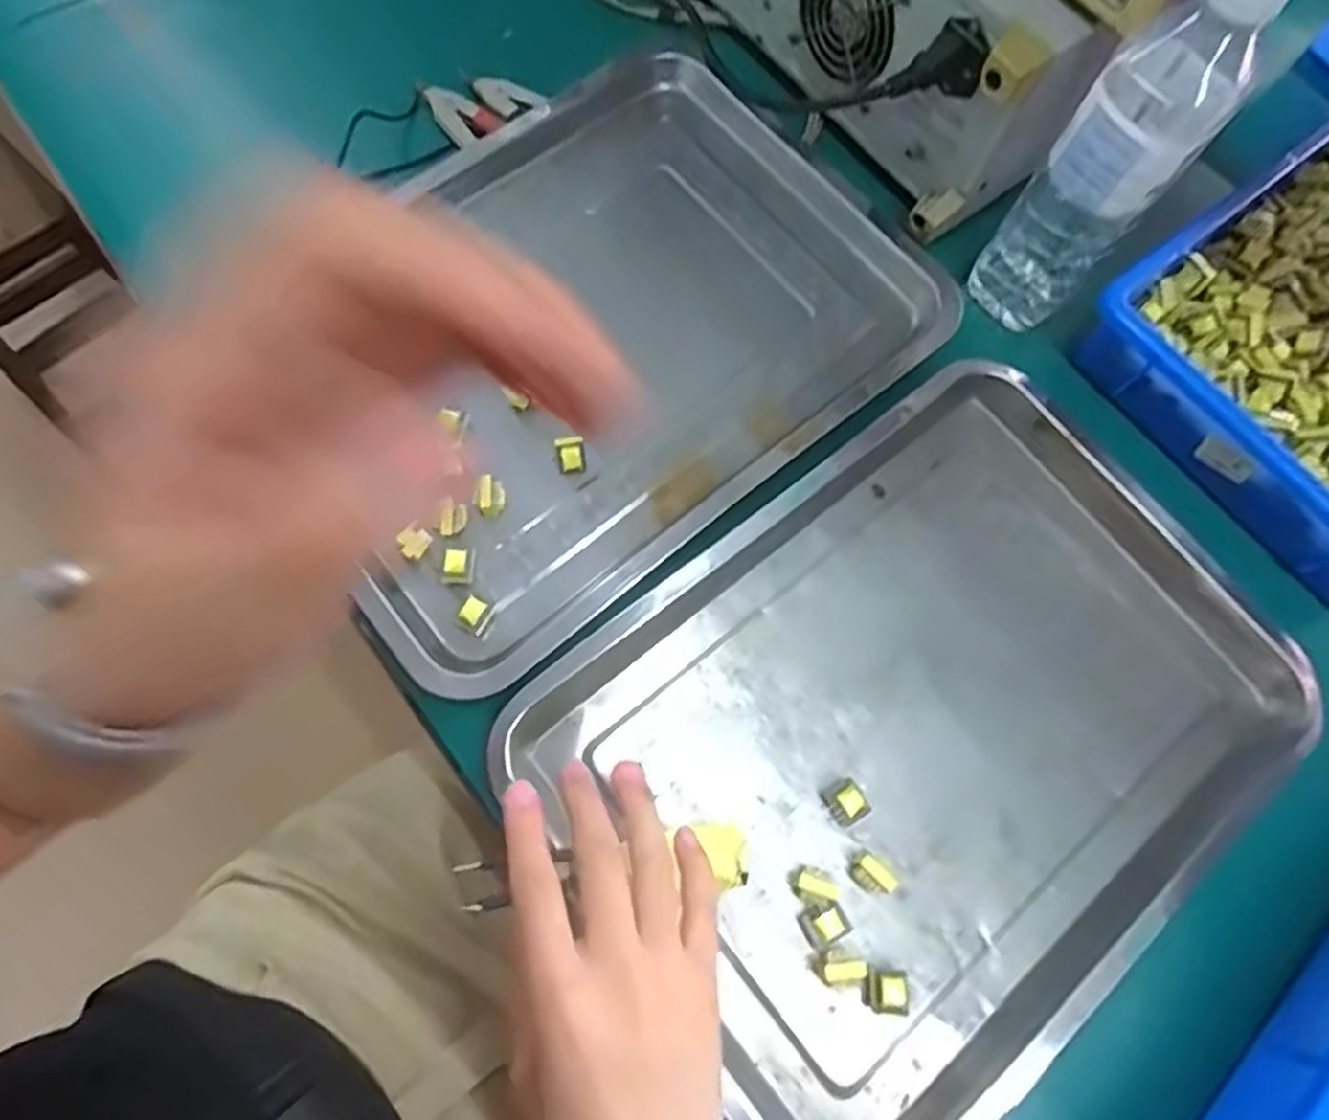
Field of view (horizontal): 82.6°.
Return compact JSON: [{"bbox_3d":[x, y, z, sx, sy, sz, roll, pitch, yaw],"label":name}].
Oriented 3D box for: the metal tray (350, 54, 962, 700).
[{"bbox_3d":[-0.047,-0.138,0.457,0.381,0.024,0.283,-38,79,-13],"label":"metal tray"}]

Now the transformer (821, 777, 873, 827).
[{"bbox_3d":[0.095,0.127,0.395,0.019,0.015,0.019,-31,77,-12],"label":"transformer"}]

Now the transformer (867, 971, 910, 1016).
[{"bbox_3d":[0.107,0.207,0.363,0.019,0.016,0.018,1,73,-3],"label":"transformer"}]

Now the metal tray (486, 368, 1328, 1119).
[{"bbox_3d":[0.125,0.099,0.398,0.368,0.036,0.270,-37,77,-11],"label":"metal tray"}]

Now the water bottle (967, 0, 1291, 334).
[{"bbox_3d":[0.240,-0.212,0.404,0.059,0.209,0.066,42,75,9],"label":"water bottle"}]

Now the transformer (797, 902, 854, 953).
[{"bbox_3d":[0.079,0.180,0.372,0.020,0.018,0.016,-31,77,-12],"label":"transformer"}]

